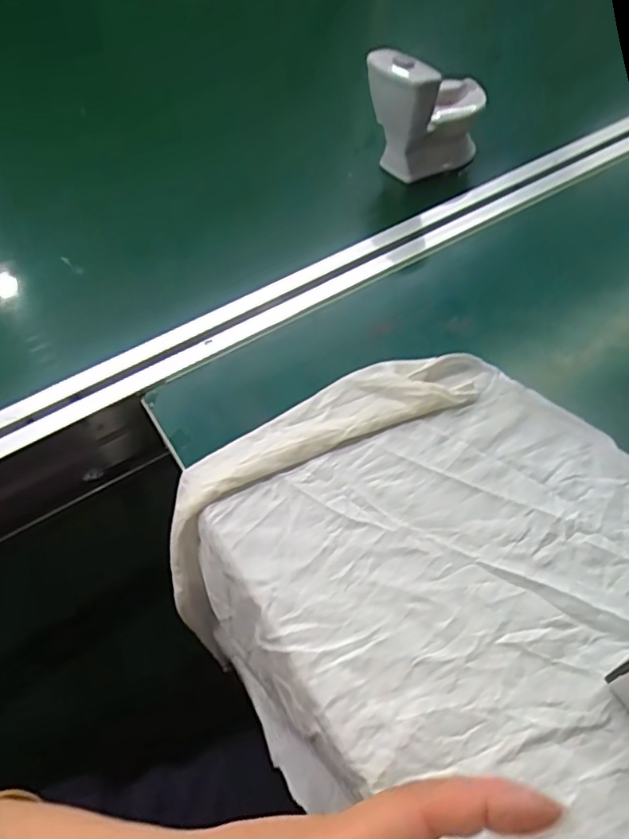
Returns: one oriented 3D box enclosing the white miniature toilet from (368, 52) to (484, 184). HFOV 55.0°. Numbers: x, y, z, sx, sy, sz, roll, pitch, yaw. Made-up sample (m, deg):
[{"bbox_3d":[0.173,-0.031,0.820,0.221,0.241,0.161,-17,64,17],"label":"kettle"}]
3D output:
[{"bbox_3d":[0.103,-0.275,0.529,0.096,0.095,0.059,-30,57,-16],"label":"white miniature toilet"}]

